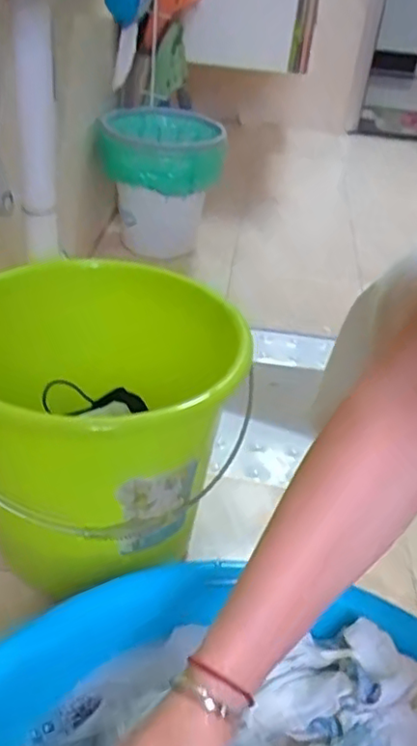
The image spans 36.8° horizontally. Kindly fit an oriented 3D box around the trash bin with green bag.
[{"bbox_3d":[-0.119,-0.418,1.443,0.255,0.304,0.316,-4,37,-13],"label":"trash bin with green bag"}]

